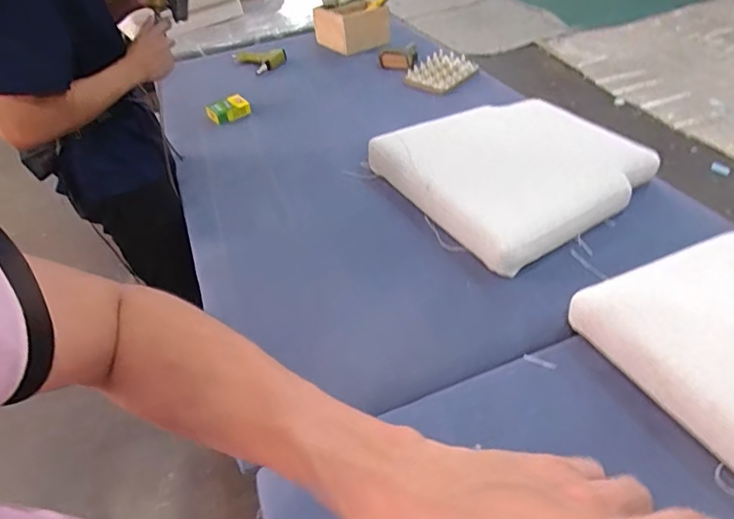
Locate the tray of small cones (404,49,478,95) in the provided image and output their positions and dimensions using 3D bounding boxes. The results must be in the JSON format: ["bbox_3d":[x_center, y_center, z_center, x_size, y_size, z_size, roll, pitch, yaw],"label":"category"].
[{"bbox_3d":[0.239,-0.610,1.640,0.211,0.057,0.158,-36,49,-29],"label":"tray of small cones"}]

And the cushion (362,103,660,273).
[{"bbox_3d":[0.317,-0.212,1.126,0.476,0.092,0.476,-24,44,-18],"label":"cushion"}]

